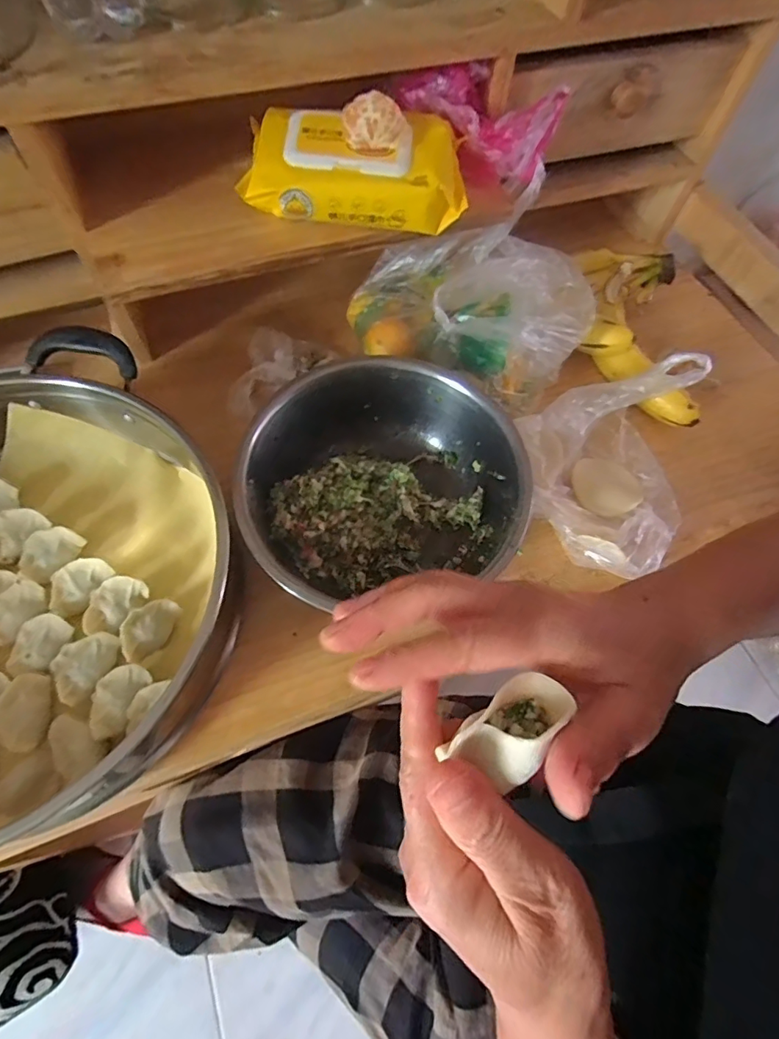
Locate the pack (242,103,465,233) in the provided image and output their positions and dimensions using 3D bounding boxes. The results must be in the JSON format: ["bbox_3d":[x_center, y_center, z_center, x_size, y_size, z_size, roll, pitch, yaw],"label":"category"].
[{"bbox_3d":[-0.027,-0.281,0.398,0.168,0.047,0.082,3,63,-1],"label":"pack"}]

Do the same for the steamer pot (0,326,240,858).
[{"bbox_3d":[-0.282,0.049,0.369,0.316,0.102,0.329,1,63,-2],"label":"steamer pot"}]

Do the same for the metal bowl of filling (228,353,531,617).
[{"bbox_3d":[-0.009,-0.031,0.422,0.210,0.081,0.192,1,63,-2],"label":"metal bowl of filling"}]

